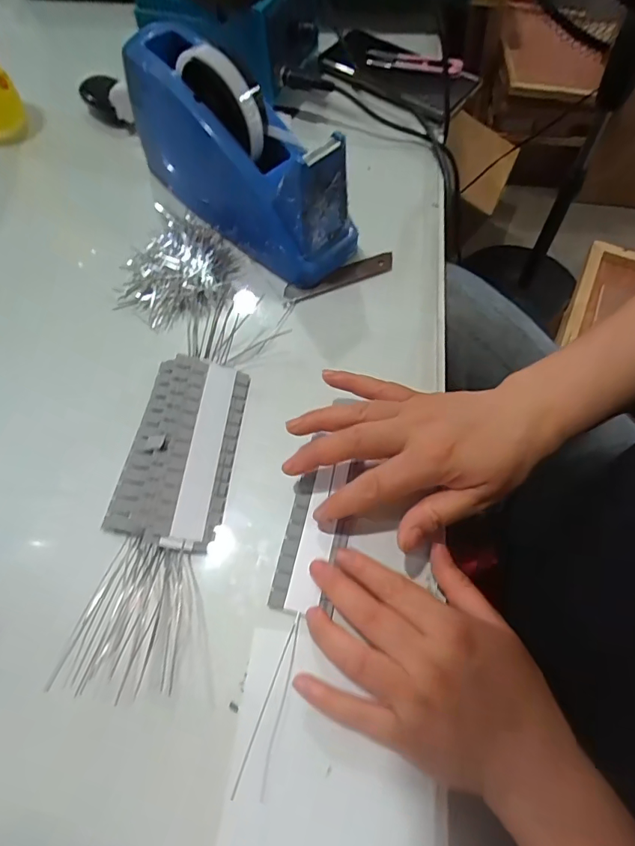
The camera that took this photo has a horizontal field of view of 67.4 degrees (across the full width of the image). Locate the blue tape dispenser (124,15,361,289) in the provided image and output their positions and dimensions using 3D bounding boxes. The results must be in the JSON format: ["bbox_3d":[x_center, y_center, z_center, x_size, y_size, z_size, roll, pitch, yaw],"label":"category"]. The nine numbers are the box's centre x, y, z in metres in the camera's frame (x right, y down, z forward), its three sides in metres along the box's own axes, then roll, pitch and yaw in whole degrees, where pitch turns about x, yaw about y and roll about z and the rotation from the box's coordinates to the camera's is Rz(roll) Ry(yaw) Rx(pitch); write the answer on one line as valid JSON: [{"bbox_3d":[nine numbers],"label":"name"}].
[{"bbox_3d":[-0.065,-0.215,0.381,0.073,0.116,0.216,-41,72,-19],"label":"blue tape dispenser"}]

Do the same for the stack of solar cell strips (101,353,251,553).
[{"bbox_3d":[-0.093,0.016,0.325,0.069,0.019,0.132,7,64,2],"label":"stack of solar cell strips"}]

